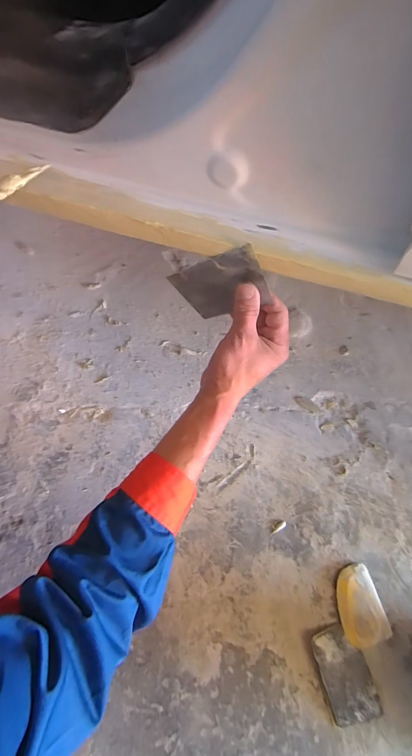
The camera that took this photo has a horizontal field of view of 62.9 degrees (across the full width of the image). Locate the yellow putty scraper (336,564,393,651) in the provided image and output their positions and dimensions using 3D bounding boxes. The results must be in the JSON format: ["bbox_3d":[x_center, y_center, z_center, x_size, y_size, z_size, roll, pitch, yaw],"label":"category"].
[{"bbox_3d":[0.223,0.332,0.491,0.065,0.013,0.099,-15,73,-4],"label":"yellow putty scraper"}]

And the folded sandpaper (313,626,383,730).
[{"bbox_3d":[0.195,0.413,0.468,0.068,0.017,0.114,-16,73,-4],"label":"folded sandpaper"}]

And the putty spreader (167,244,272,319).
[{"bbox_3d":[0.017,-0.101,0.375,0.071,0.123,0.004,44,61,-32],"label":"putty spreader"}]

